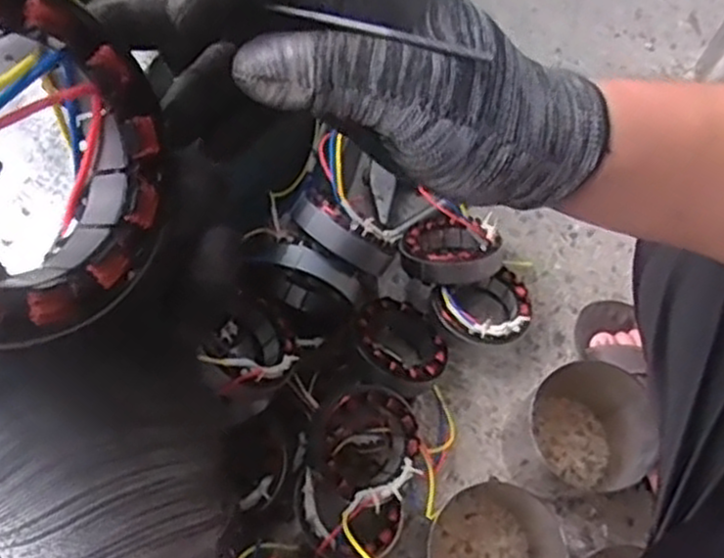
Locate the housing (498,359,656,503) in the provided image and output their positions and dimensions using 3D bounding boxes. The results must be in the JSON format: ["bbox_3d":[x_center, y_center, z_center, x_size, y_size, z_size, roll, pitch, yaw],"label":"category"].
[{"bbox_3d":[0.224,0.162,0.774,0.125,0.158,0.122,0,70,0],"label":"housing"}]

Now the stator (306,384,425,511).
[{"bbox_3d":[0.006,0.169,0.775,0.112,0.071,0.115,0,70,0],"label":"stator"}]

